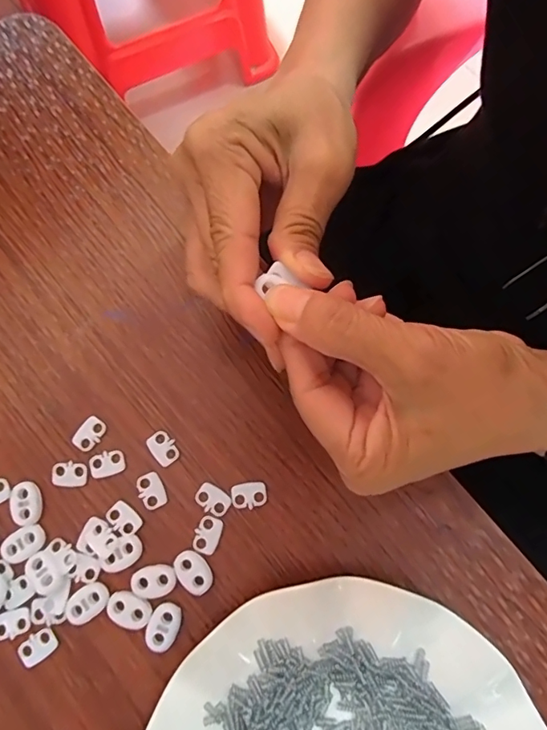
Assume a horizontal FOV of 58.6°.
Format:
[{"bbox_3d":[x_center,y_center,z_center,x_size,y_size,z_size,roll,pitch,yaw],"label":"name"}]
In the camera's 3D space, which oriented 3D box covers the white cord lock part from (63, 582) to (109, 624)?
[{"bbox_3d":[-0.095,0.121,0.248,0.022,0.004,0.015,-39,79,-9],"label":"white cord lock part"}]

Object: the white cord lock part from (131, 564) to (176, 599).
[{"bbox_3d":[-0.062,0.111,0.249,0.022,0.004,0.015,-13,77,-3],"label":"white cord lock part"}]

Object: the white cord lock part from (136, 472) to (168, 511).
[{"bbox_3d":[-0.066,0.067,0.261,0.013,0.004,0.019,-27,78,-6],"label":"white cord lock part"}]

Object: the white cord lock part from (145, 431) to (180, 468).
[{"bbox_3d":[-0.061,0.045,0.267,0.013,0.004,0.019,-38,79,-9],"label":"white cord lock part"}]

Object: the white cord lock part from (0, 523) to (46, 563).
[{"bbox_3d":[-0.131,0.093,0.254,0.023,0.004,0.015,-36,79,-8],"label":"white cord lock part"}]

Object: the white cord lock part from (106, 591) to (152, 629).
[{"bbox_3d":[-0.074,0.124,0.246,0.023,0.004,0.016,30,78,7],"label":"white cord lock part"}]

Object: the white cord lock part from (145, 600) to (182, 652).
[{"bbox_3d":[-0.056,0.132,0.244,0.016,0.004,0.023,18,77,4],"label":"white cord lock part"}]

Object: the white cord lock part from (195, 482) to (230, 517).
[{"bbox_3d":[-0.033,0.072,0.261,0.018,0.004,0.013,32,78,7],"label":"white cord lock part"}]

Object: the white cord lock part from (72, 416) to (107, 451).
[{"bbox_3d":[-0.102,0.038,0.268,0.013,0.004,0.019,37,79,8],"label":"white cord lock part"}]

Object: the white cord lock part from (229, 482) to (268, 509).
[{"bbox_3d":[-0.013,0.070,0.261,0.020,0.004,0.013,-12,77,-3],"label":"white cord lock part"}]

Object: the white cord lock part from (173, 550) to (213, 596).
[{"bbox_3d":[-0.042,0.107,0.252,0.016,0.004,0.022,-32,78,-7],"label":"white cord lock part"}]

